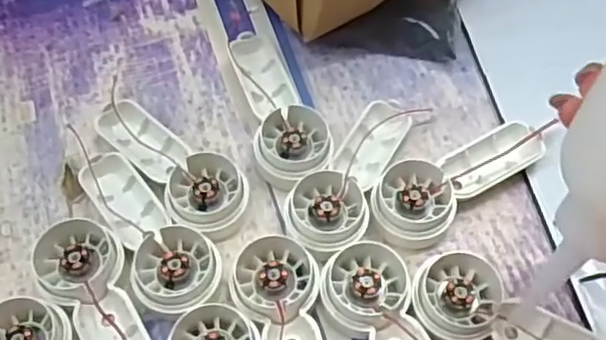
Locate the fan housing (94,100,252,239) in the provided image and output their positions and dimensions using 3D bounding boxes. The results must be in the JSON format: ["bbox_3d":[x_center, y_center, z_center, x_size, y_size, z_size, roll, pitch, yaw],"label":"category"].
[{"bbox_3d":[-0.076,-0.005,0.383,0.047,0.021,0.109,-36,66,-19],"label":"fan housing"}]

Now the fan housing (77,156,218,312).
[{"bbox_3d":[-0.088,0.034,0.360,0.046,0.022,0.108,-34,65,-18],"label":"fan housing"}]

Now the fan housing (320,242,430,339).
[{"bbox_3d":[0.046,0.089,0.325,0.048,0.020,0.111,-19,62,-11],"label":"fan housing"}]

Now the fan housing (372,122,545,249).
[{"bbox_3d":[0.091,0.004,0.378,0.112,0.023,0.047,-29,64,-16],"label":"fan housing"}]

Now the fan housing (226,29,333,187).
[{"bbox_3d":[-0.014,-0.042,0.404,0.046,0.022,0.112,-12,60,-7],"label":"fan housing"}]

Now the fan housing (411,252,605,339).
[{"bbox_3d":[0.113,0.080,0.331,0.112,0.021,0.048,24,63,13],"label":"fan housing"}]

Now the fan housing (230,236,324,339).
[{"bbox_3d":[-0.008,0.088,0.327,0.043,0.019,0.112,-11,60,-6],"label":"fan housing"}]

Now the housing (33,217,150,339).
[{"bbox_3d":[-0.104,0.075,0.336,0.043,0.022,0.115,-29,64,-16],"label":"housing"}]

